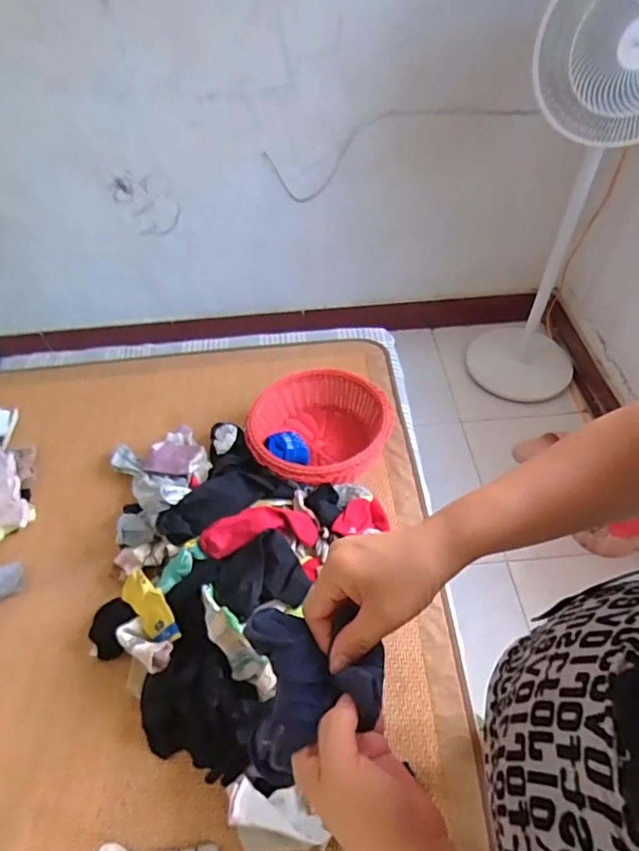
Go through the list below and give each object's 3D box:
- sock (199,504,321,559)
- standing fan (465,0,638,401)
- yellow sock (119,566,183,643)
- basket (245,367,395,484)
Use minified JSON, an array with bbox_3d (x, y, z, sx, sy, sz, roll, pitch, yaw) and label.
[{"bbox_3d":[-0.101,0.179,0.853,0.196,0.080,0.056,-12,51,-7],"label":"sock"},{"bbox_3d":[0.722,-0.598,1.392,0.378,1.181,0.556,18,54,17],"label":"standing fan"},{"bbox_3d":[-0.264,0.283,0.792,0.150,0.067,0.026,36,17,30],"label":"yellow sock"},{"bbox_3d":[-0.002,0.010,1.014,0.277,0.098,0.277,-1,50,2],"label":"basket"}]

